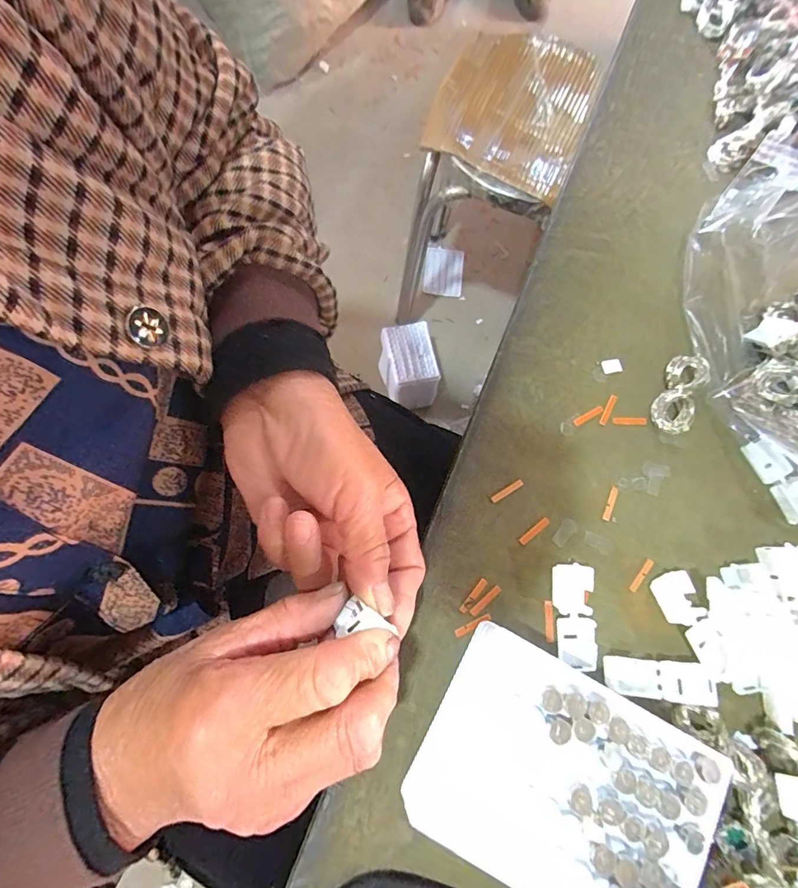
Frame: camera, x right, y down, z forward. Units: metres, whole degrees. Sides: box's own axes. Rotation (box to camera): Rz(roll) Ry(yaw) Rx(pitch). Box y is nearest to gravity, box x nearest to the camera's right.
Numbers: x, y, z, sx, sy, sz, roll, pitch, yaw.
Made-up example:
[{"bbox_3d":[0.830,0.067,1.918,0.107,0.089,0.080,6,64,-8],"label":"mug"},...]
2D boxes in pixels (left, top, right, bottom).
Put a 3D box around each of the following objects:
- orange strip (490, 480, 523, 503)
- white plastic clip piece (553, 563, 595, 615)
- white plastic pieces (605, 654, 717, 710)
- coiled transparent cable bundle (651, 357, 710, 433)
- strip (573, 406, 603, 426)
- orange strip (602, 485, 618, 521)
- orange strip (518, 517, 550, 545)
[{"bbox_3d":[0.065,0.028,0.263,0.022,0.004,0.004,-31,77,-9],"label":"orange strip"},{"bbox_3d":[0.098,0.082,0.248,0.020,0.011,0.027,3,74,0],"label":"white plastic clip piece"},{"bbox_3d":[0.143,0.129,0.241,0.056,0.007,0.020,8,74,1],"label":"white plastic pieces"},{"bbox_3d":[0.179,-0.031,0.277,0.024,0.016,0.047,26,75,6],"label":"coiled transparent cable bundle"},{"bbox_3d":[0.120,-0.018,0.278,0.022,0.004,0.004,-28,77,-9],"label":"strip"},{"bbox_3d":[0.128,0.036,0.267,0.004,0.004,0.022,22,76,8],"label":"orange strip"},{"bbox_3d":[0.080,0.051,0.259,0.022,0.004,0.004,-39,78,-11],"label":"orange strip"}]

